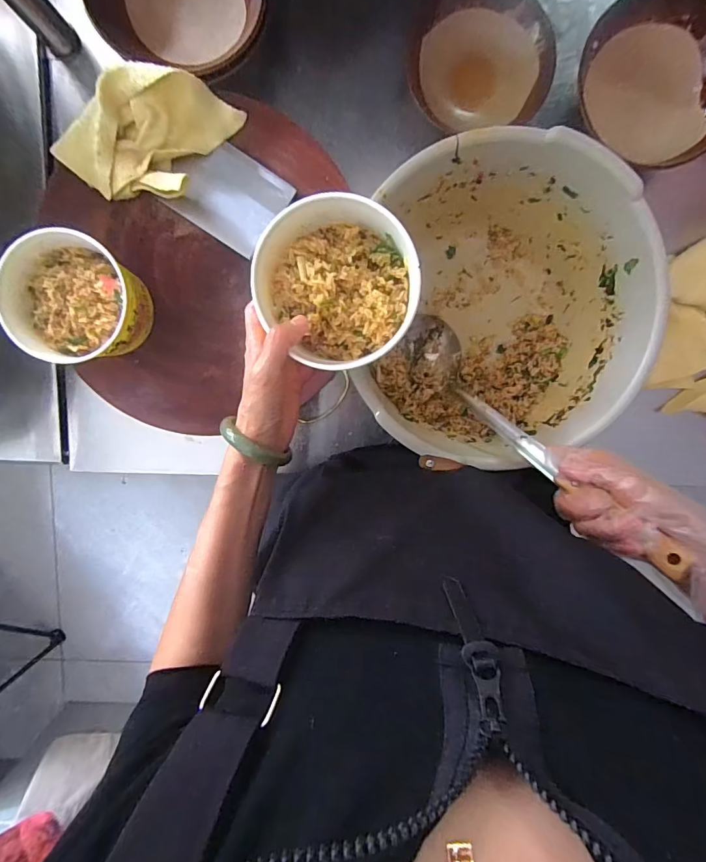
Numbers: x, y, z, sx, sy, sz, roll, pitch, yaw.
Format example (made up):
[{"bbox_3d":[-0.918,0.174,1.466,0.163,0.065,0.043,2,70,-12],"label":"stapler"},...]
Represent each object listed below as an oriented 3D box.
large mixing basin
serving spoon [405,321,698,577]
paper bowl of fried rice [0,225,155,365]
[{"bbox_3d":[0.157,-0.129,0.487,0.272,0.158,0.298,0,97,-3],"label":"large mixing basin"},{"bbox_3d":[0.149,-0.013,0.428,0.064,0.053,0.319,-39,54,2],"label":"serving spoon"},{"bbox_3d":[-0.294,-0.137,0.469,0.126,0.081,0.124,0,97,-3],"label":"paper bowl of fried rice"}]

